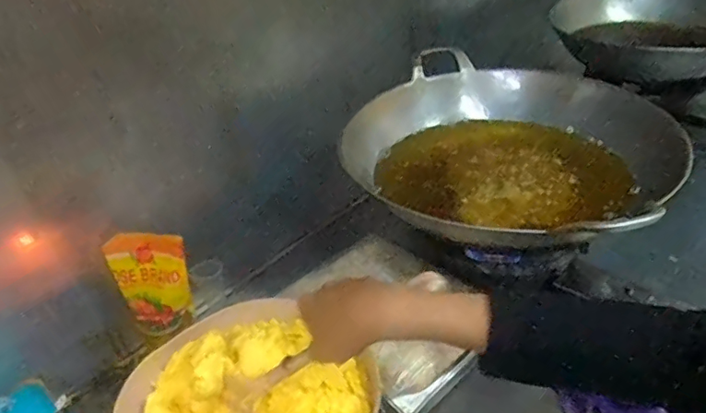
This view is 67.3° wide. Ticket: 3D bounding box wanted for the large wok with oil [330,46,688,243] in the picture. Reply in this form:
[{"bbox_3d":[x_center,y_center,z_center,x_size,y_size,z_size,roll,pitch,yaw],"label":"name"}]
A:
[{"bbox_3d":[0.256,-0.087,0.915,0.505,0.161,0.470,-4,34,3],"label":"large wok with oil"}]

